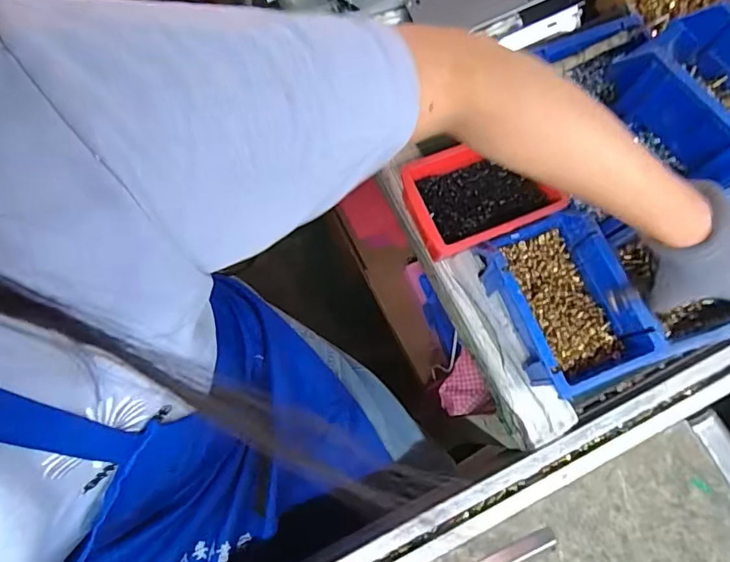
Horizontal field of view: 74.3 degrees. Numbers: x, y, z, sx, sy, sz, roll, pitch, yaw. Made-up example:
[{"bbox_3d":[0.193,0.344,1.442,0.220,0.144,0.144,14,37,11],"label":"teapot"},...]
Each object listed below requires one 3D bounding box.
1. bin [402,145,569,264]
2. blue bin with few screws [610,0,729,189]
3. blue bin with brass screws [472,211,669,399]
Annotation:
[{"bbox_3d":[0.116,-0.086,0.495,0.150,0.055,0.099,-23,75,-7],"label":"bin"},{"bbox_3d":[0.316,-0.167,0.430,0.098,0.053,0.151,-36,77,-10],"label":"blue bin with few screws"},{"bbox_3d":[0.184,0.018,0.452,0.116,0.074,0.156,-17,75,-6],"label":"blue bin with brass screws"}]

